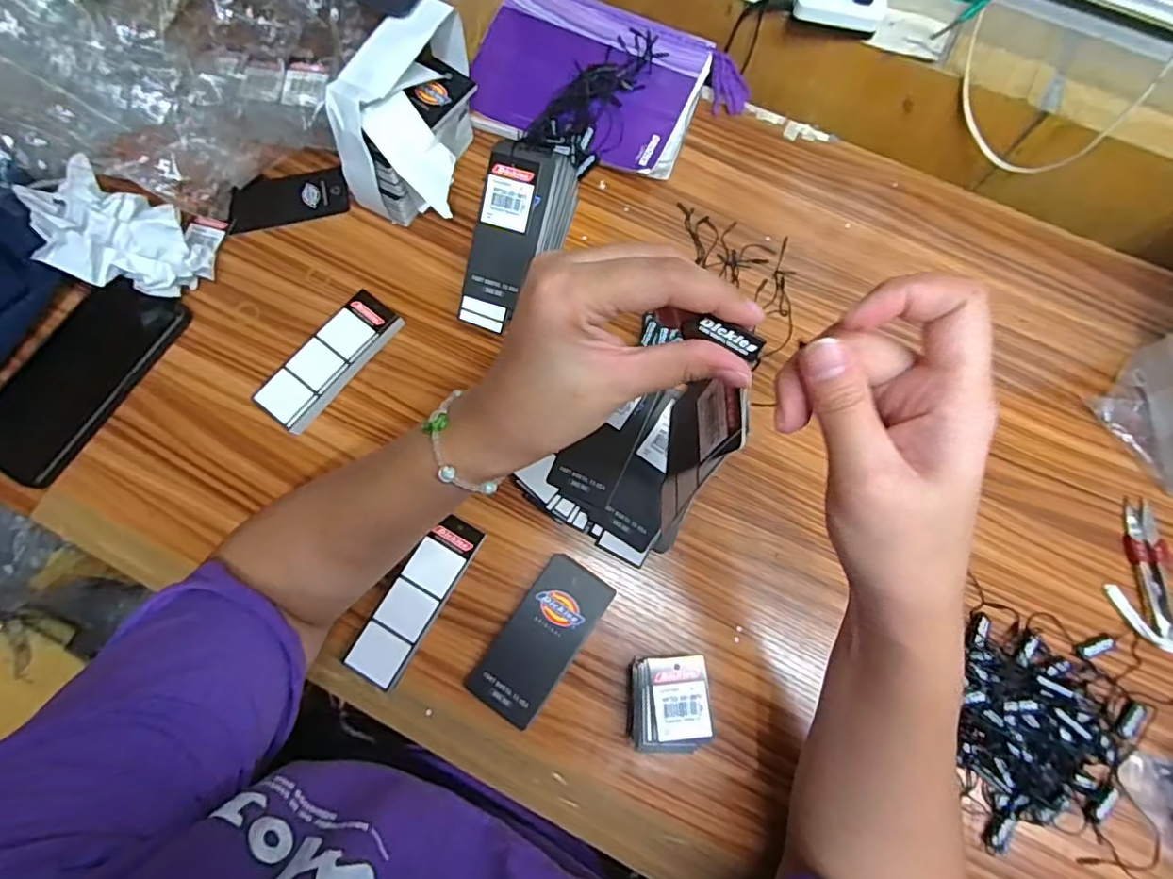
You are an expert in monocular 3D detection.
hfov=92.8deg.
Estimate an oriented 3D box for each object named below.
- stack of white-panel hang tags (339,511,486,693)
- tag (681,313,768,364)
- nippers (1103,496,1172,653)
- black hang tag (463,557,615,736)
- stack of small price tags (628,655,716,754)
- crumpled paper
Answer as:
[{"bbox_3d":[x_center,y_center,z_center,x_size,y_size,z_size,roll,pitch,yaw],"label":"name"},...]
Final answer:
[{"bbox_3d":[-0.118,0.110,0.390,0.037,0.018,0.117,29,75,6],"label":"stack of white-panel hang tags"},{"bbox_3d":[0.051,-0.038,0.209,0.031,0.007,0.007,21,70,8],"label":"tag"},{"bbox_3d":[0.406,0.096,0.411,0.043,0.011,0.106,10,74,1],"label":"nippers"},{"bbox_3d":[-0.031,0.137,0.387,0.052,0.005,0.110,34,75,9],"label":"black hang tag"},{"bbox_3d":[0.054,0.174,0.369,0.051,0.024,0.056,-1,74,-2],"label":"stack of small price tags"},{"bbox_3d":[-0.364,-0.153,0.435,0.121,0.062,0.084,31,76,7],"label":"crumpled paper"}]

